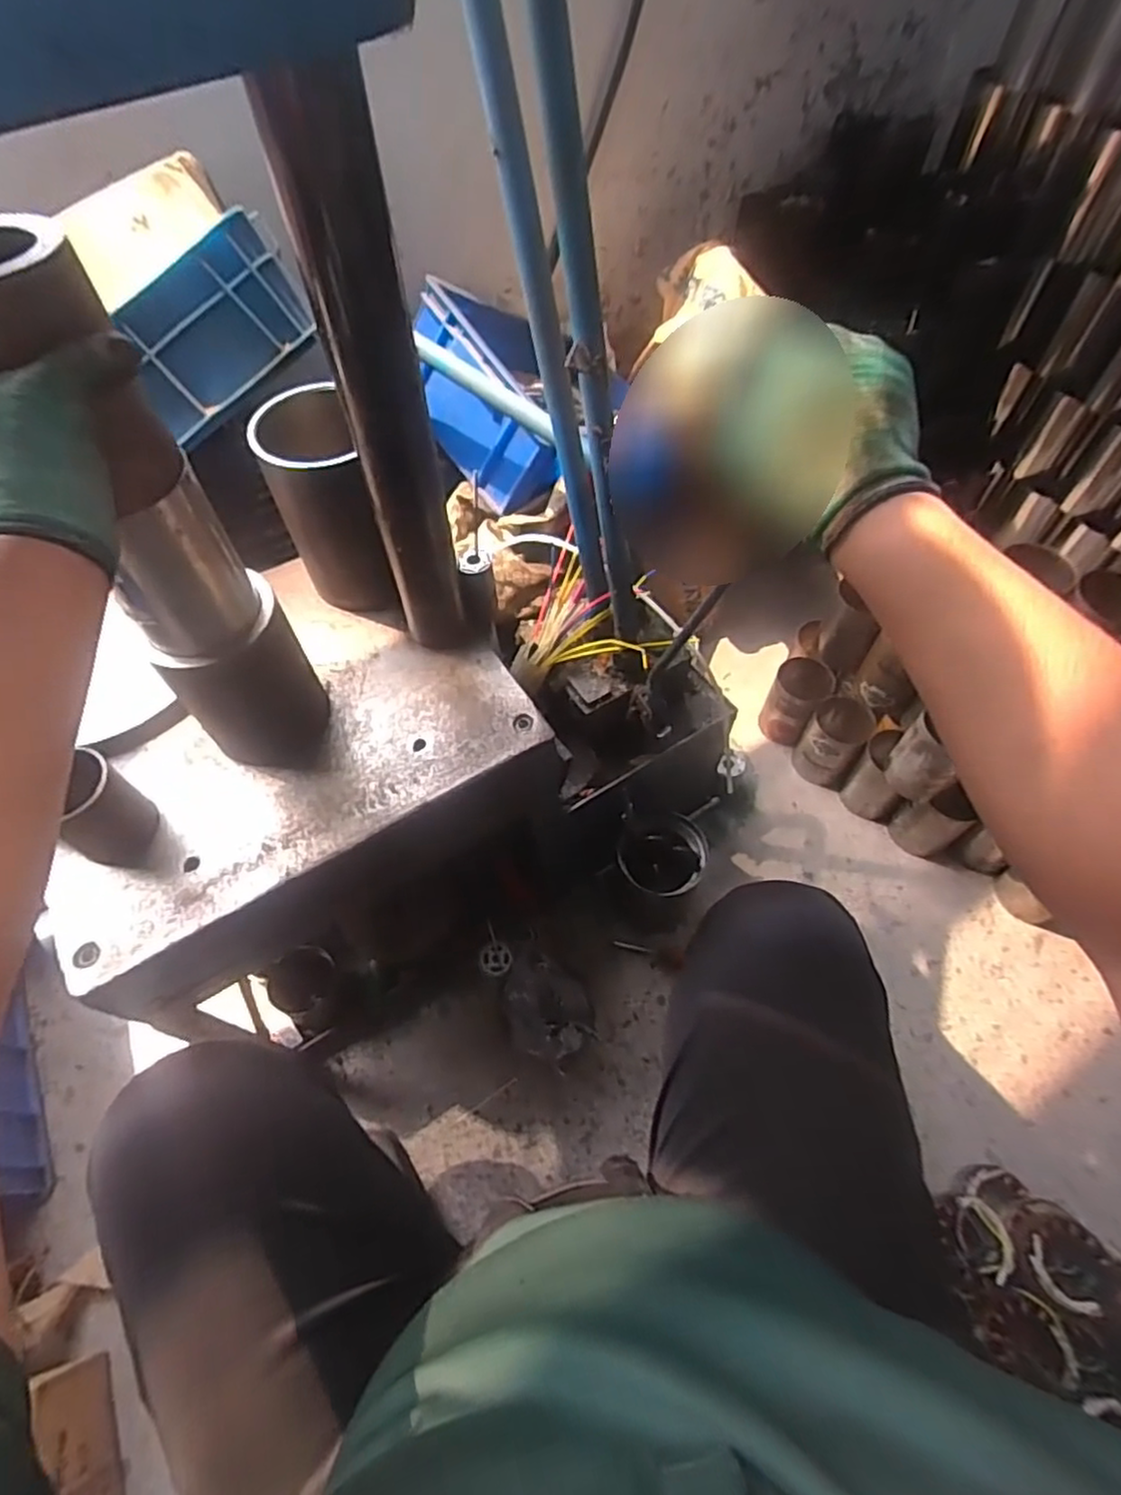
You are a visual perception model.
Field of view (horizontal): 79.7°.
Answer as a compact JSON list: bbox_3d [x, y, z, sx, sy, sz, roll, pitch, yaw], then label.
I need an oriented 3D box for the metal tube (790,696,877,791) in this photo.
[{"bbox_3d":[0.447,-0.011,1.101,0.092,0.116,0.102,35,65,20],"label":"metal tube"}]

